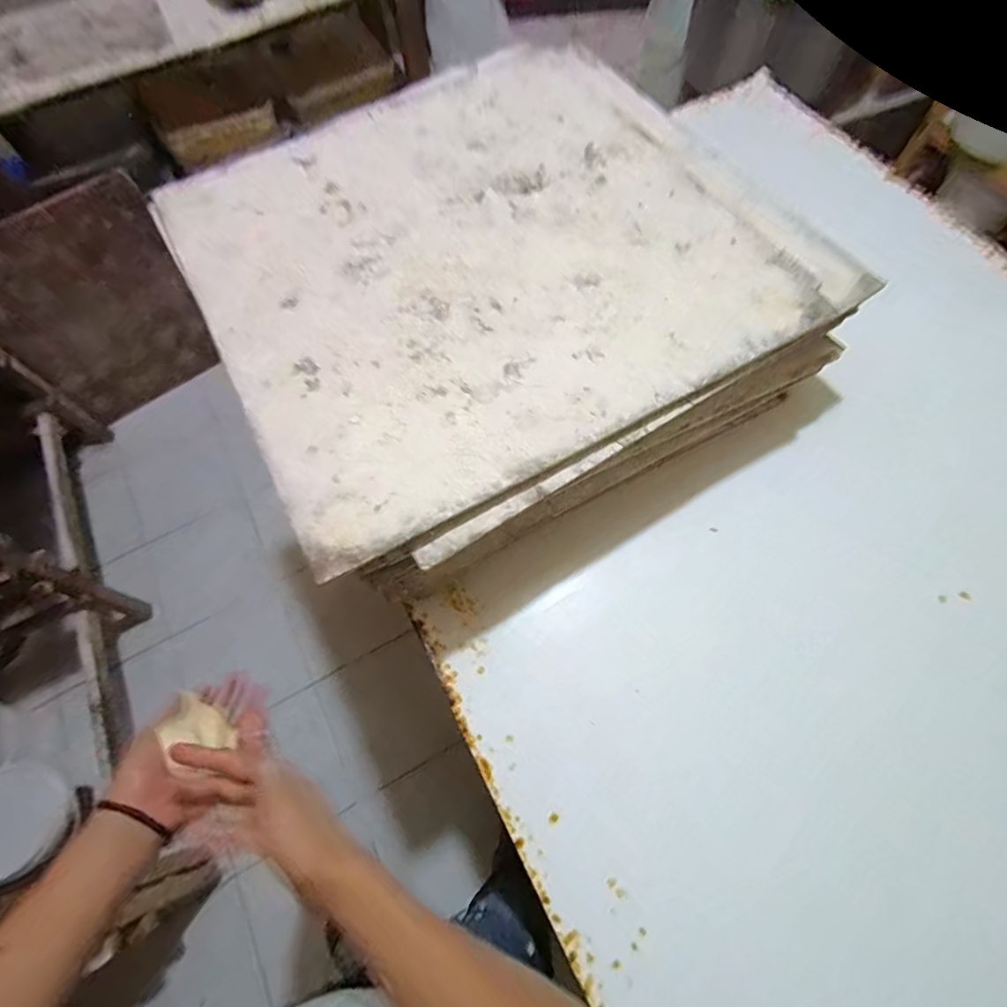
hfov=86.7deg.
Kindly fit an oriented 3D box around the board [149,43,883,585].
[{"bbox_3d":[-0.020,-0.305,0.613,0.625,0.024,0.576,-28,68,-9],"label":"board"}]

